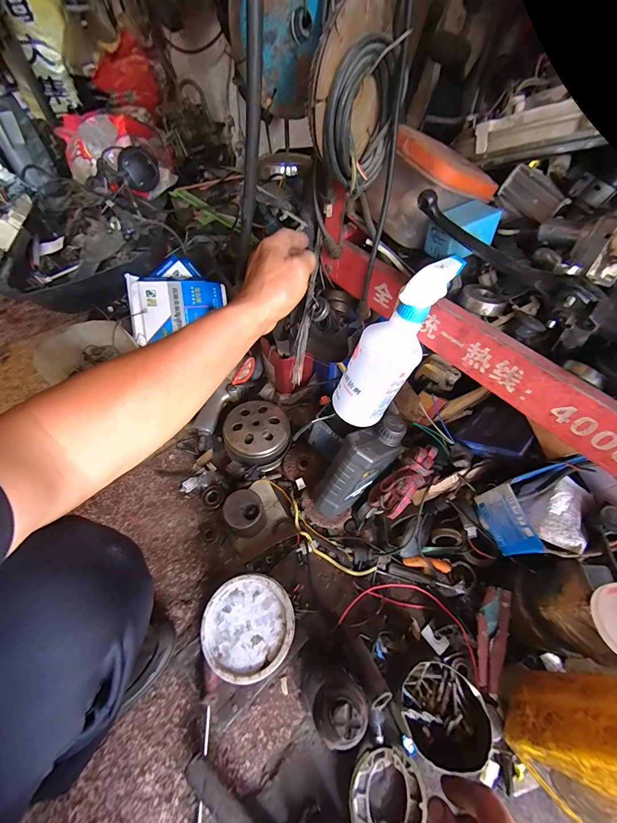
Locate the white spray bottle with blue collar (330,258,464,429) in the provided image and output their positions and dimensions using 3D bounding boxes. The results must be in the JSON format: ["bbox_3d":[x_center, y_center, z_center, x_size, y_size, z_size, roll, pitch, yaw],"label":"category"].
[{"bbox_3d":[0.089,-0.067,0.374,0.074,0.222,0.066,-16,53,-42],"label":"white spray bottle with blue collar"}]

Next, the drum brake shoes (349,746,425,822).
[{"bbox_3d":[0.099,0.498,0.413,0.094,0.033,0.097,-14,57,-12],"label":"drum brake shoes"}]

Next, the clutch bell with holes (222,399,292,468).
[{"bbox_3d":[-0.107,0.044,0.670,0.129,0.061,0.129,1,55,-2],"label":"clutch bell with holes"}]

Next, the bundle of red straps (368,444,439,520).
[{"bbox_3d":[0.163,0.121,0.556,0.061,0.149,0.031,47,25,26],"label":"bundle of red straps"}]

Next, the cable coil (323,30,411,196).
[{"bbox_3d":[0.044,-0.242,0.270,0.031,0.093,0.077,27,58,16],"label":"cable coil"}]

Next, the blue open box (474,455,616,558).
[{"bbox_3d":[0.363,0.150,0.476,0.156,0.109,0.114,-12,56,-10],"label":"blue open box"}]

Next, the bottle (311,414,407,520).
[{"bbox_3d":[0.081,0.096,0.559,0.112,0.225,0.066,-7,47,-50],"label":"bottle"}]

